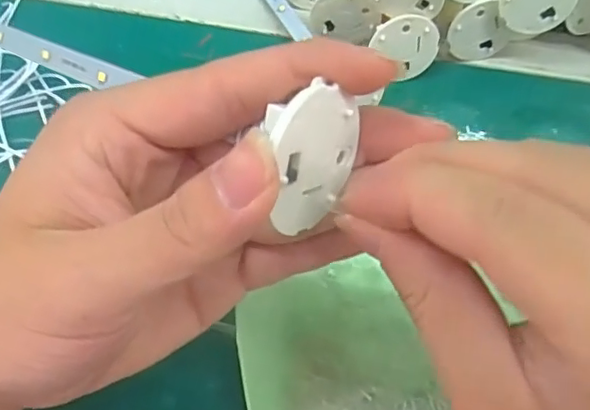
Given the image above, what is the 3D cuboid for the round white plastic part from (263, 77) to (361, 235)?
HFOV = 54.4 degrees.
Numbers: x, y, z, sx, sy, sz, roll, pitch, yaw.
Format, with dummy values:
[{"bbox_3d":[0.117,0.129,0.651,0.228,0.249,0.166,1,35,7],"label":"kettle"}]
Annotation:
[{"bbox_3d":[0.004,-0.013,0.143,0.011,0.040,0.034,22,55,29],"label":"round white plastic part"}]

